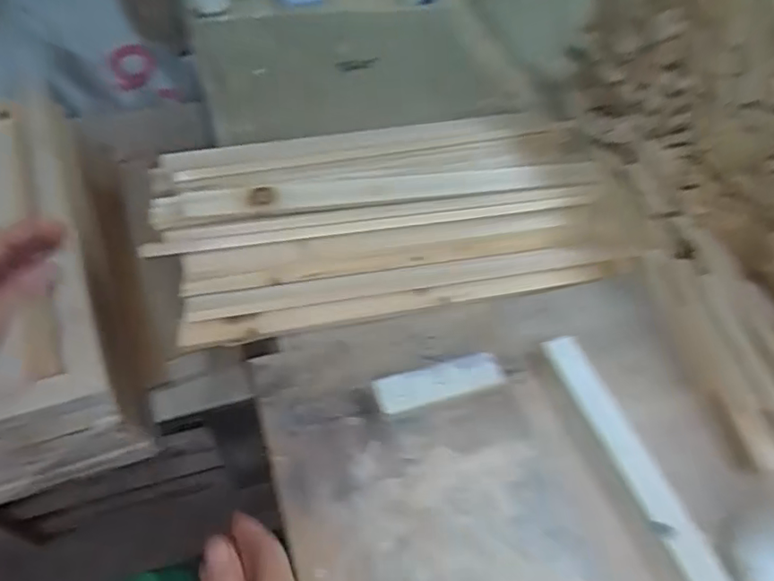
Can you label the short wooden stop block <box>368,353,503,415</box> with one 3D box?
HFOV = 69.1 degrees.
[{"bbox_3d":[0.044,0.076,0.464,0.108,0.017,0.027,-12,58,-15],"label":"short wooden stop block"}]

